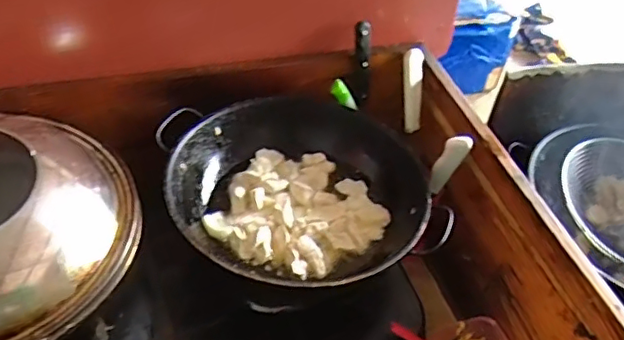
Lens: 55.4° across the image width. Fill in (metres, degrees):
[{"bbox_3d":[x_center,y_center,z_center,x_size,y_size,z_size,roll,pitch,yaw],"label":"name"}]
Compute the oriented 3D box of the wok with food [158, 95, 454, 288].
[{"bbox_3d":[-0.017,0.031,0.748,0.300,0.078,0.299,3,45,-3],"label":"wok with food"}]

